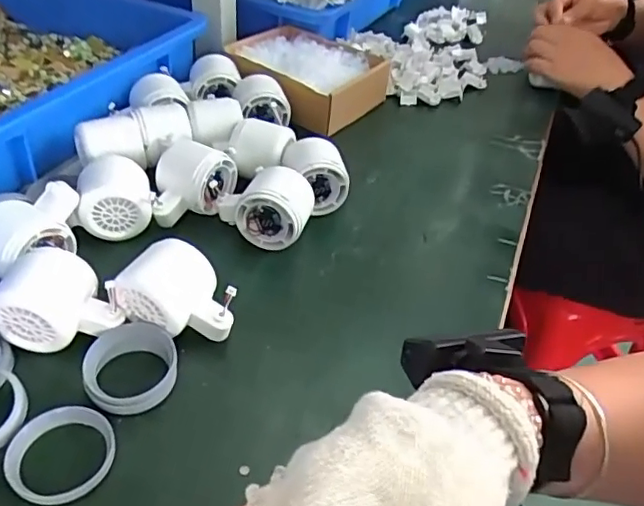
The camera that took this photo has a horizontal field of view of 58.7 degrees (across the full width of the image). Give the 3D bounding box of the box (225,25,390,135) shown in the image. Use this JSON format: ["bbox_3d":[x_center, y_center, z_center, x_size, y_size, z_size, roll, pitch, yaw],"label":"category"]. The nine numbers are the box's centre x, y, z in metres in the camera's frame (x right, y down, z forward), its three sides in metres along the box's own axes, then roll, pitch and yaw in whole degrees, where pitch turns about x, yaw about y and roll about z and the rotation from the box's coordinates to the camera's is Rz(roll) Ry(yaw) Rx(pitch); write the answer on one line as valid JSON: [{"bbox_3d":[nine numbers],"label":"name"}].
[{"bbox_3d":[-0.014,-0.223,0.715,0.182,0.056,0.156,29,46,23],"label":"box"}]

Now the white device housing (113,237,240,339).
[{"bbox_3d":[-0.098,0.031,0.408,0.076,0.055,0.054,19,43,14],"label":"white device housing"}]

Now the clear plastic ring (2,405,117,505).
[{"bbox_3d":[-0.156,0.119,0.343,0.059,0.010,0.058,4,42,-3],"label":"clear plastic ring"}]

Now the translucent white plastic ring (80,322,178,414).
[{"bbox_3d":[-0.126,0.075,0.380,0.060,0.019,0.058,2,42,-2],"label":"translucent white plastic ring"}]

